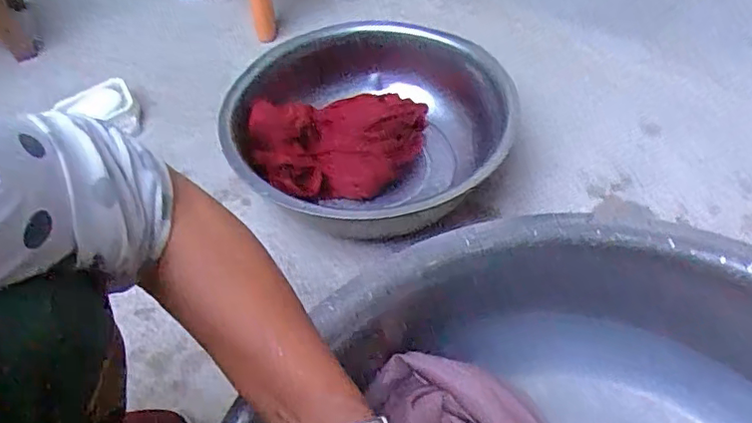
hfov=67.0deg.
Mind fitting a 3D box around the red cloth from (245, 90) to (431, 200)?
[{"bbox_3d":[-0.048,-0.093,0.767,0.238,0.083,0.129,-7,53,-4],"label":"red cloth"}]

